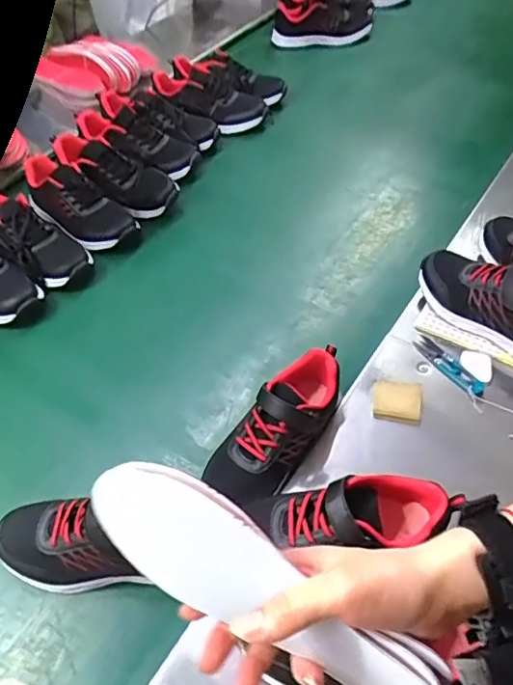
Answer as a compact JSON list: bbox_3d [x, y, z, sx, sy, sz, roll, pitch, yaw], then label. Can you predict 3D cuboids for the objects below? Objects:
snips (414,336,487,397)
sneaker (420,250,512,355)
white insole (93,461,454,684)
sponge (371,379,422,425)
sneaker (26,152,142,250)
[{"bbox_3d":[0.245,0.028,0.687,0.030,0.006,0.104,-28,55,-19],"label":"snips"},{"bbox_3d":[0.309,-0.053,0.684,0.219,0.095,0.084,34,59,28],"label":"sneaker"},{"bbox_3d":[0.009,0.141,0.300,0.225,0.082,0.016,35,32,0],"label":"white insole"},{"bbox_3d":[0.172,0.069,0.658,0.058,0.018,0.053,8,52,9],"label":"sponge"},{"bbox_3d":[-0.318,-0.240,0.931,0.245,0.085,0.099,34,60,26],"label":"sneaker"}]

